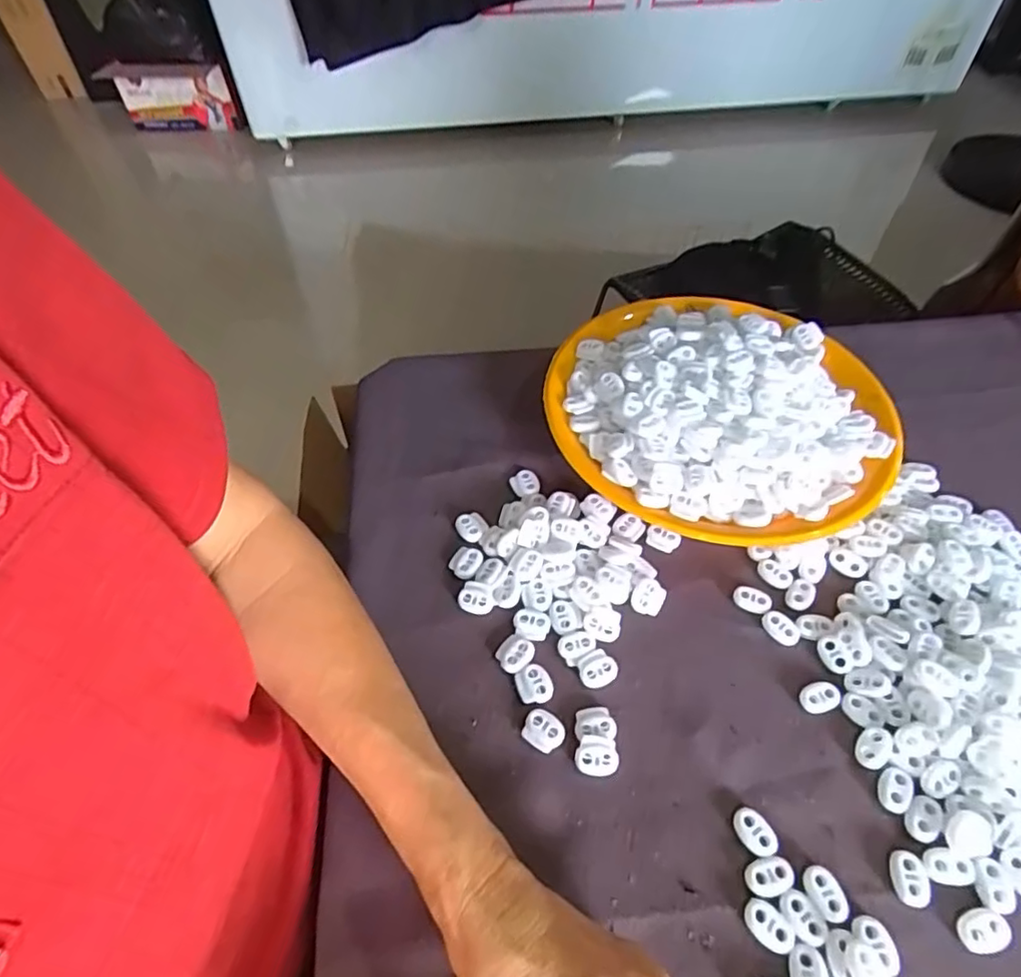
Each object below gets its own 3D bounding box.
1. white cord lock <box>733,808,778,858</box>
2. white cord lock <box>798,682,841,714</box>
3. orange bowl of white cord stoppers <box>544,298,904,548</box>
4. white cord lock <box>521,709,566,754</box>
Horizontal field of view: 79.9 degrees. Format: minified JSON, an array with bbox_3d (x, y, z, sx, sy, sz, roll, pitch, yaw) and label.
[{"bbox_3d":[0.121,0.170,0.301,0.015,0.005,0.023,-33,59,-24],"label":"white cord lock"},{"bbox_3d":[0.173,0.116,0.339,0.023,0.005,0.014,-8,52,-6],"label":"white cord lock"},{"bbox_3d":[0.148,-0.061,0.438,0.231,0.064,0.227,0,51,0],"label":"orange bowl of white cord stoppers"},{"bbox_3d":[0.018,0.131,0.330,0.022,0.004,0.019,28,56,20],"label":"white cord lock"}]

